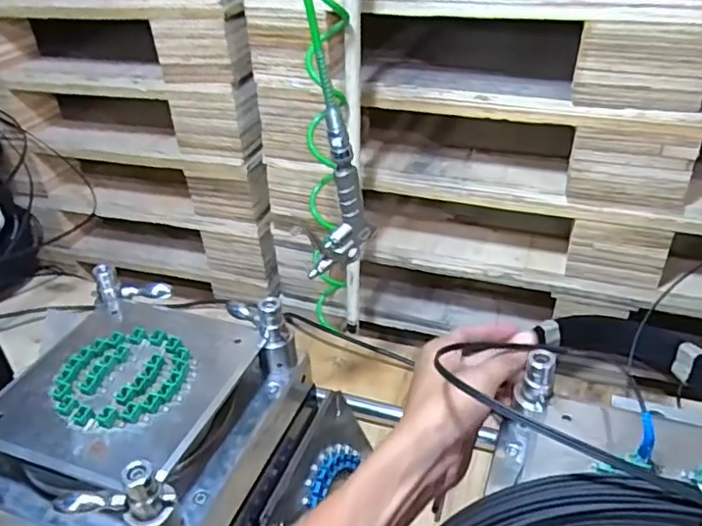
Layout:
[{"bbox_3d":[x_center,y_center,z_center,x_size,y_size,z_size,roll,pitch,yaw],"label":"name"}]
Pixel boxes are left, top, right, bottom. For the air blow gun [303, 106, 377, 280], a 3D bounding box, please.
[{"bbox_3d":[-0.018,-0.072,0.636,0.078,0.169,0.022,-22,39,-23],"label":"air blow gun"}]

